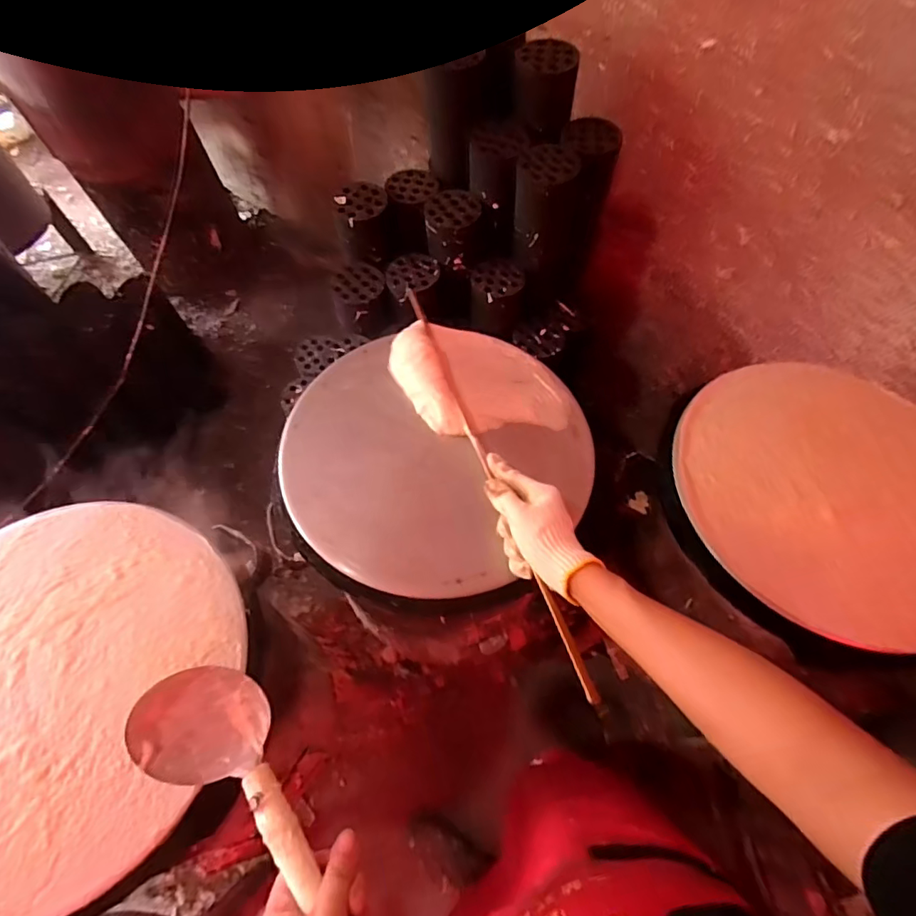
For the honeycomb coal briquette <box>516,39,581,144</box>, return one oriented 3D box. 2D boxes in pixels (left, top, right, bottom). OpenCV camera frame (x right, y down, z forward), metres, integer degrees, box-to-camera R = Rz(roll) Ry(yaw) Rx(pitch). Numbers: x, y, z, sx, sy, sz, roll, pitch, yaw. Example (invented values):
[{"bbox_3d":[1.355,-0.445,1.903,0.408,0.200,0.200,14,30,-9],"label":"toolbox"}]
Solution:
[{"bbox_3d":[0.140,-0.584,0.816,0.100,0.102,0.101,1,61,-1],"label":"honeycomb coal briquette"}]

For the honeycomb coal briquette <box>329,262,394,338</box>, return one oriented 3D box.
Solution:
[{"bbox_3d":[-0.175,-0.289,0.949,0.109,0.089,0.103,-14,62,-9],"label":"honeycomb coal briquette"}]

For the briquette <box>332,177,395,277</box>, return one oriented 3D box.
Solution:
[{"bbox_3d":[-0.158,-0.415,0.918,0.108,0.105,0.088,9,61,4],"label":"briquette"}]

